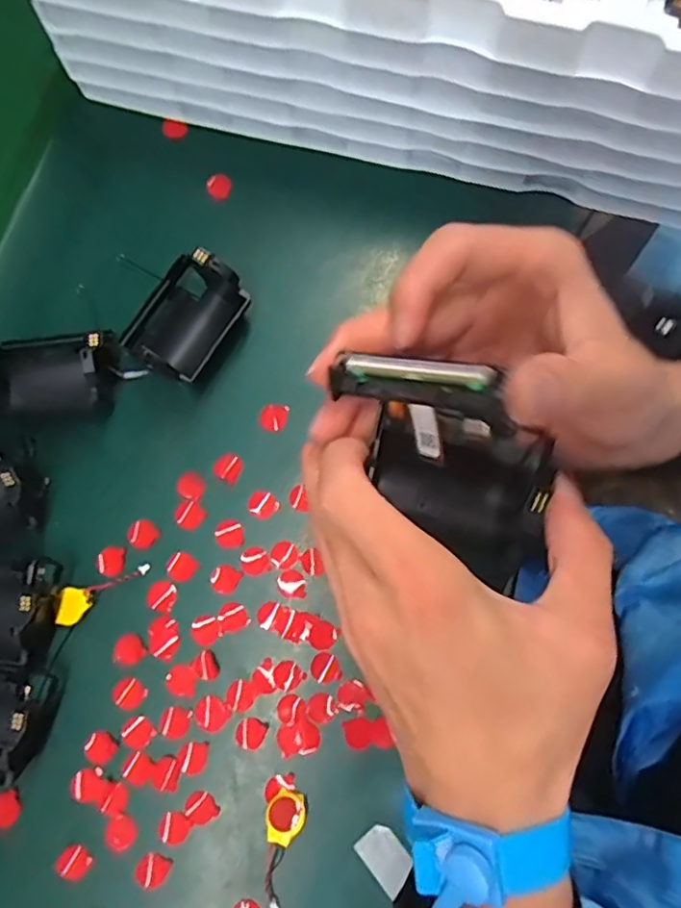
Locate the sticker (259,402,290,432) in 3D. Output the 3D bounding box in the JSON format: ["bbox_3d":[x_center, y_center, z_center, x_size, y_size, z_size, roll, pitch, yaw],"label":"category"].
[{"bbox_3d":[-0.040,-0.023,0.350,0.016,0.004,0.017,0,78,1],"label":"sticker"}]

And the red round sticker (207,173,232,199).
[{"bbox_3d":[-0.080,-0.178,0.387,0.016,0.004,0.017,0,78,1],"label":"red round sticker"}]

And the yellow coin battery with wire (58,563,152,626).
[{"bbox_3d":[-0.136,0.074,0.325,0.055,0.007,0.018,-36,80,-7],"label":"yellow coin battery with wire"}]

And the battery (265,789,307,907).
[{"bbox_3d":[-0.031,0.203,0.297,0.019,0.011,0.054,9,78,3],"label":"battery"}]

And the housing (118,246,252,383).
[{"bbox_3d":[-0.091,-0.083,0.346,0.057,0.037,0.075,31,80,7],"label":"housing"}]

